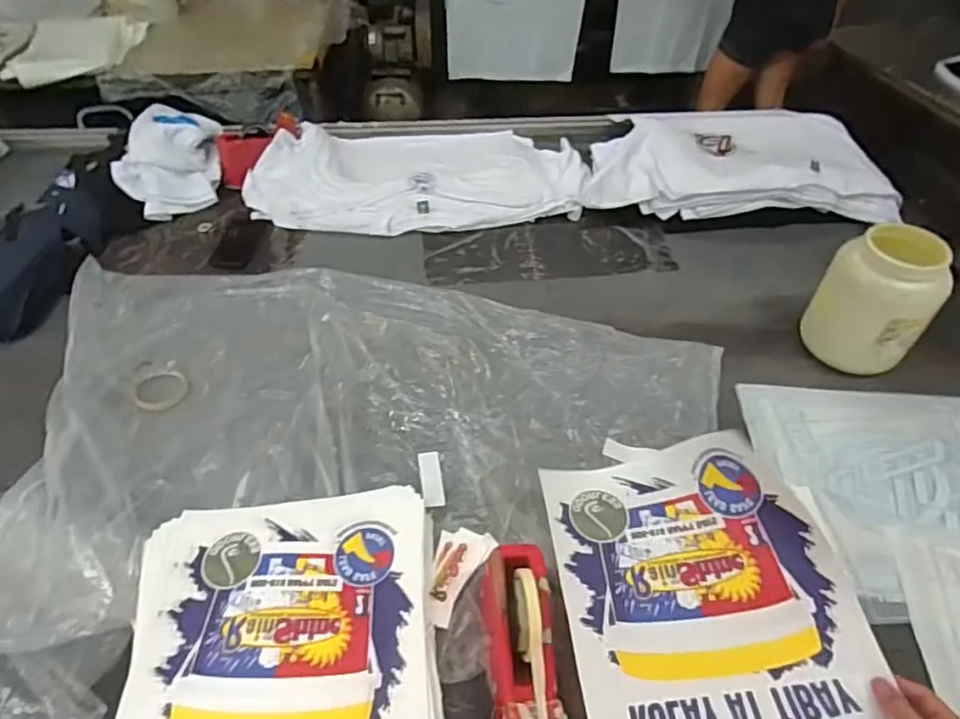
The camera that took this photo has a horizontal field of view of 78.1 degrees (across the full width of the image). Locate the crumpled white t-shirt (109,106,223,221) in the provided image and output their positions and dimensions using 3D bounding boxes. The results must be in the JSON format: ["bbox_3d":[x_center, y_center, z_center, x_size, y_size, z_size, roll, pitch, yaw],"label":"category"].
[{"bbox_3d":[-0.732,-0.478,1.394,0.228,0.119,0.356,-13,48,-13],"label":"crumpled white t-shirt"}]

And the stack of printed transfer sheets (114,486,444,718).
[{"bbox_3d":[-0.226,0.345,0.678,0.355,0.028,0.394,-5,47,-6],"label":"stack of printed transfer sheets"}]

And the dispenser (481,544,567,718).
[{"bbox_3d":[0.047,0.315,0.655,0.077,0.107,0.200,-3,47,-4],"label":"dispenser"}]

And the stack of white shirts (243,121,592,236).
[{"bbox_3d":[-0.139,-0.446,1.417,0.792,0.067,0.432,-2,47,-3],"label":"stack of white shirts"}]

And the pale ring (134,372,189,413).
[{"bbox_3d":[-0.525,0.054,0.979,0.081,0.018,0.076,1,46,-1],"label":"pale ring"}]

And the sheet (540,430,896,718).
[{"bbox_3d":[0.245,0.249,0.653,0.312,0.104,0.376,-4,47,-5],"label":"sheet"}]

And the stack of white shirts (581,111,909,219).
[{"bbox_3d":[0.592,-0.500,1.436,0.701,0.078,0.452,0,46,-1],"label":"stack of white shirts"}]

